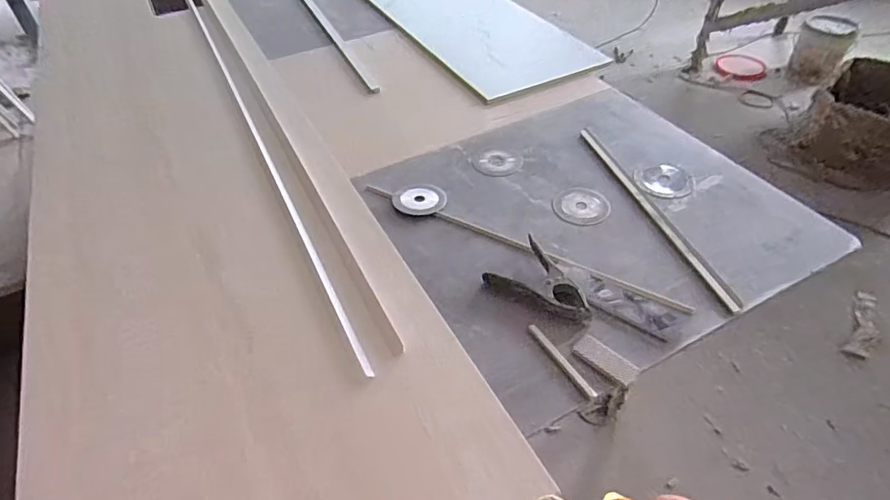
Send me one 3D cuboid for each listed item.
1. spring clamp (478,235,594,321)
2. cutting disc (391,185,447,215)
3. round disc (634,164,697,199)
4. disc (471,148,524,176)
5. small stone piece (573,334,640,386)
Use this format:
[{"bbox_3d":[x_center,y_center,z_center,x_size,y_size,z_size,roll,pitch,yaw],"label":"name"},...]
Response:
[{"bbox_3d":[0.147,0.053,0.774,0.107,0.031,0.155,-31,52,-27],"label":"spring clamp"},{"bbox_3d":[-0.046,-0.095,0.958,0.095,0.005,0.084,-10,49,-6],"label":"cutting disc"},{"bbox_3d":[0.405,-0.130,0.962,0.104,0.008,0.102,-1,44,1],"label":"round disc"},{"bbox_3d":[0.104,-0.174,1.036,0.098,0.005,0.098,-1,44,1],"label":"disc"},{"bbox_3d":[0.216,0.146,0.699,0.083,0.007,0.036,32,53,29],"label":"small stone piece"}]

